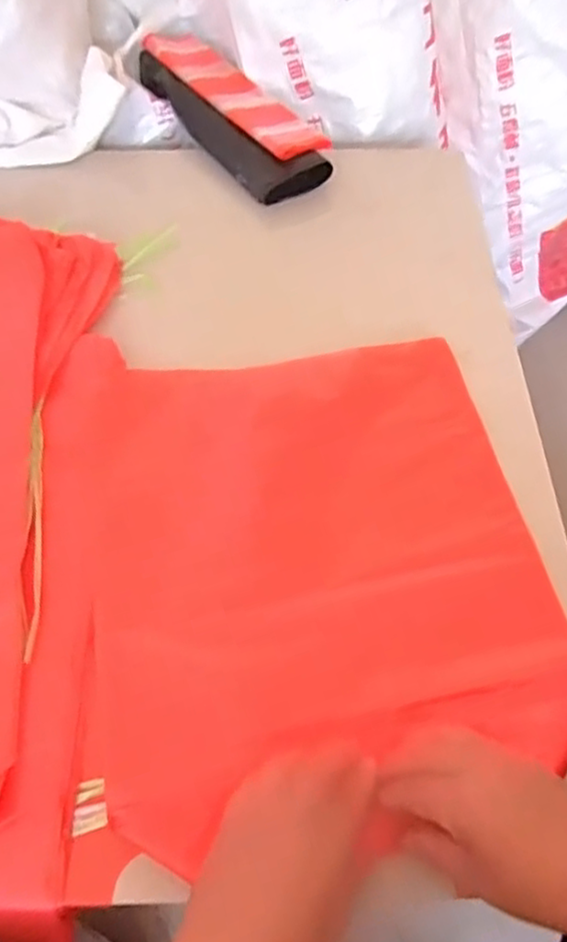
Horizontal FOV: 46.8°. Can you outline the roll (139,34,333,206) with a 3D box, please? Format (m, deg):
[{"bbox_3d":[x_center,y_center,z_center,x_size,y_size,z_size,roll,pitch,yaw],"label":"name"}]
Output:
[{"bbox_3d":[-0.066,-0.436,0.807,0.114,0.063,0.301,-33,64,-18],"label":"roll"}]

